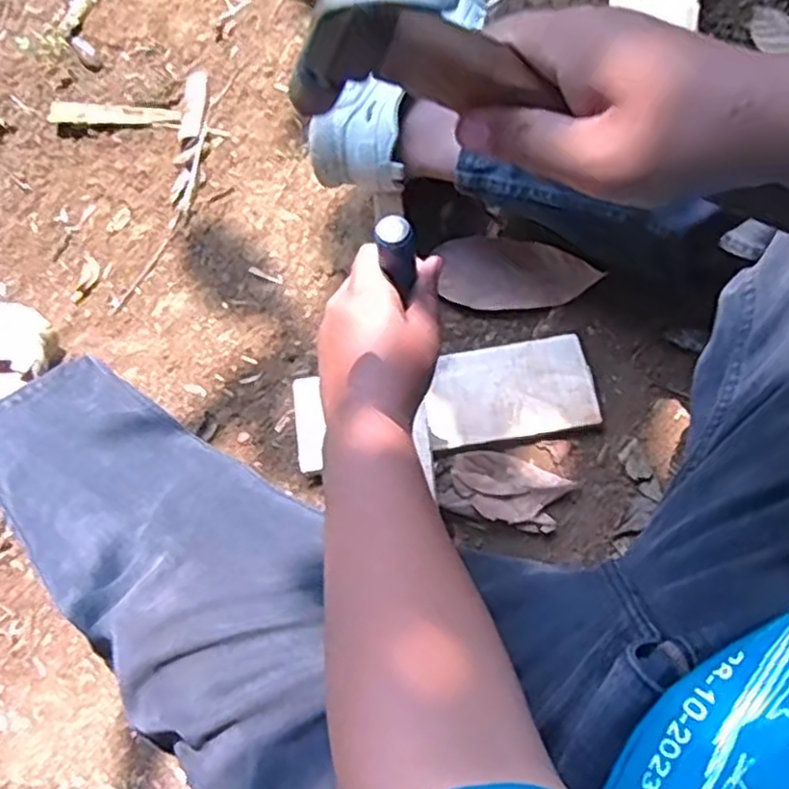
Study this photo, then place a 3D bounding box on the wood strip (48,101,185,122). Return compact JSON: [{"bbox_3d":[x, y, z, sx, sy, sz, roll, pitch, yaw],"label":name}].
[{"bbox_3d":[-0.347,-0.344,0.927,0.203,0.012,0.027,9,69,19],"label":"wood strip"}]

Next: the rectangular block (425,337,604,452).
[{"bbox_3d":[0.104,-0.005,0.688,0.150,0.014,0.092,-6,69,-2],"label":"rectangular block"}]

